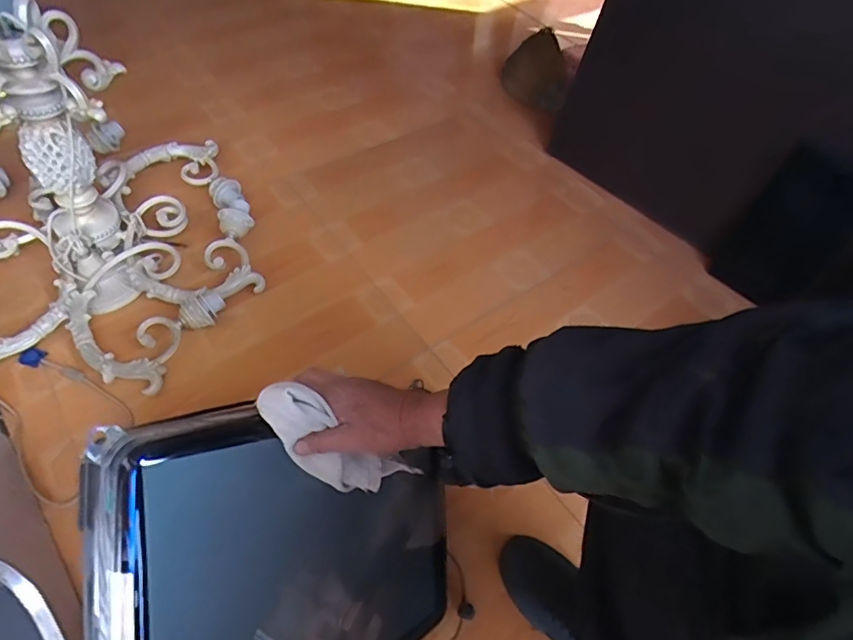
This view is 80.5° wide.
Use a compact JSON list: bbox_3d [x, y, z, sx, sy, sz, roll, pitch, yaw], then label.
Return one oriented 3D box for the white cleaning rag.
[{"bbox_3d":[-0.085,0.136,0.520,0.050,0.224,0.060,-12,46,33],"label":"white cleaning rag"}]

